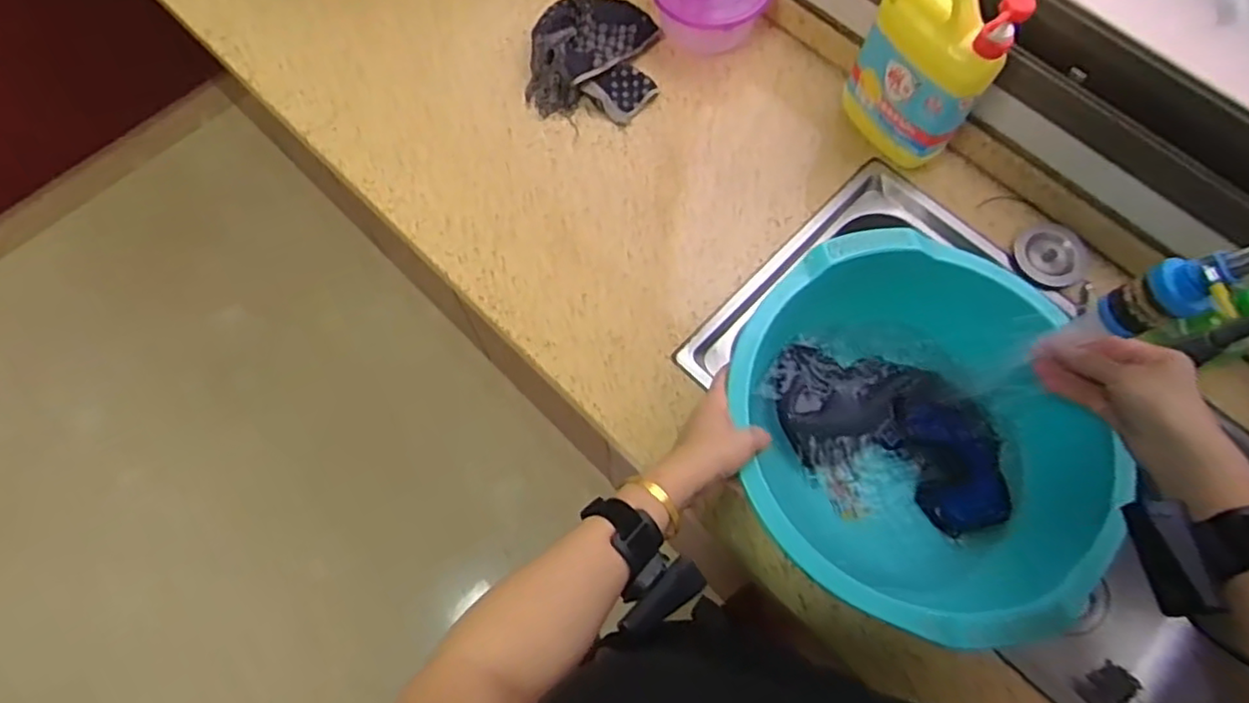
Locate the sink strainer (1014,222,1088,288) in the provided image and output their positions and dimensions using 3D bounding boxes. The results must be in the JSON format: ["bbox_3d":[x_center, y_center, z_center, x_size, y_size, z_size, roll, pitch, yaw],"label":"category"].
[{"bbox_3d":[0.516,-0.116,0.805,0.087,0.015,0.079,-33,74,-12],"label":"sink strainer"}]

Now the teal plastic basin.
[{"bbox_3d":[0.282,0.084,0.643,0.329,0.143,0.341,0,70,0],"label":"teal plastic basin"}]

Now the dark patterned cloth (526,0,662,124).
[{"bbox_3d":[-0.041,-0.403,0.895,0.165,0.050,0.179,4,70,1],"label":"dark patterned cloth"}]

